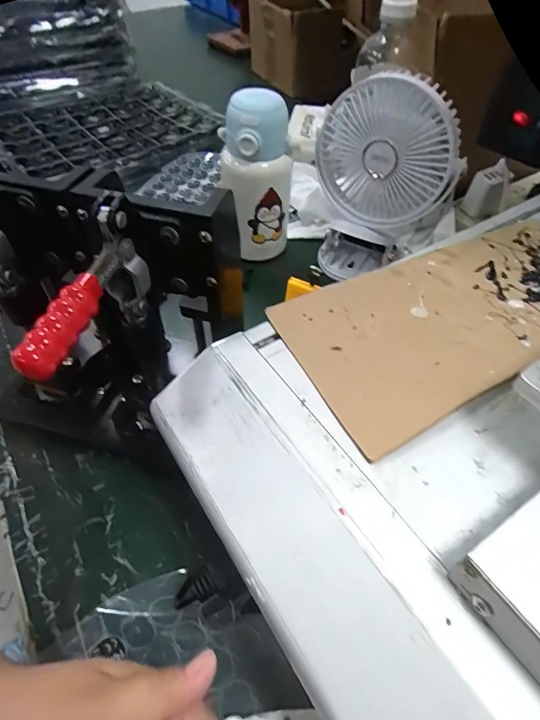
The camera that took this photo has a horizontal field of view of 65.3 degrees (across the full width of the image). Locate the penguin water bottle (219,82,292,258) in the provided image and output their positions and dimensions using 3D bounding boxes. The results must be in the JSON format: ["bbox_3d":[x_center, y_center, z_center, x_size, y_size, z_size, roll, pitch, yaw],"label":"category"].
[{"bbox_3d":[-0.014,-0.200,0.487,0.078,0.183,0.070,-3,50,-2],"label":"penguin water bottle"}]

